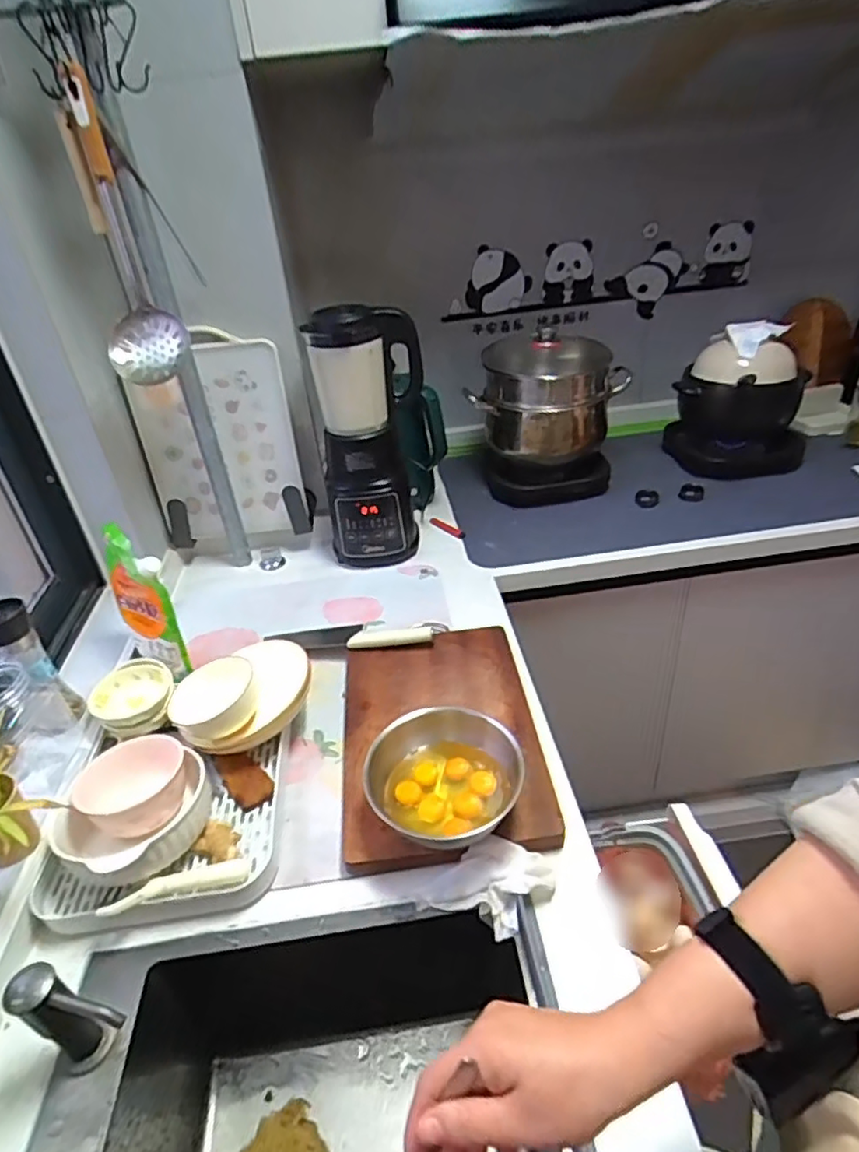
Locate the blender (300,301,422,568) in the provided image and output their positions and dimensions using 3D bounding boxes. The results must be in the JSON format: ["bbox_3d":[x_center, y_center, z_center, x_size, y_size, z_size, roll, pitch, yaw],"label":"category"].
[{"bbox_3d":[-0.100,-0.259,1.138,0.187,0.436,0.220,-7,33,-1],"label":"blender"}]

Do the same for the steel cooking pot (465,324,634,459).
[{"bbox_3d":[0.230,-0.365,1.272,0.257,0.218,0.259,-4,33,3],"label":"steel cooking pot"}]

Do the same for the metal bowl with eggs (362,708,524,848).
[{"bbox_3d":[0.016,0.226,0.679,0.162,0.086,0.138,-32,41,-33],"label":"metal bowl with eggs"}]

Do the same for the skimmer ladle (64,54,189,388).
[{"bbox_3d":[-0.417,-0.442,0.823,0.102,0.350,0.082,-21,36,-21],"label":"skimmer ladle"}]

